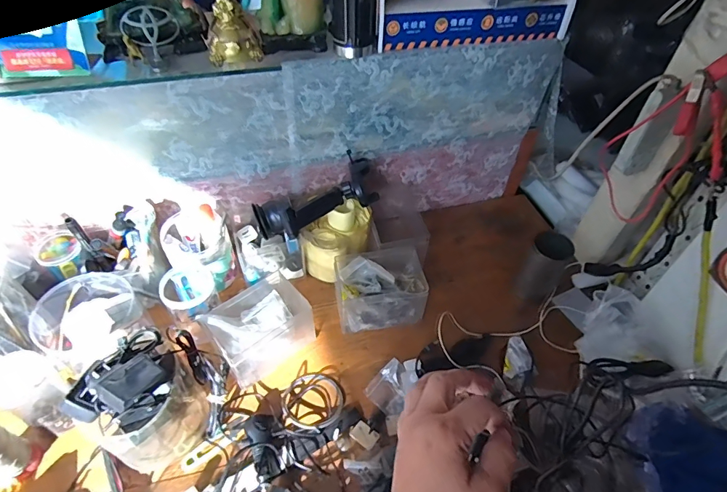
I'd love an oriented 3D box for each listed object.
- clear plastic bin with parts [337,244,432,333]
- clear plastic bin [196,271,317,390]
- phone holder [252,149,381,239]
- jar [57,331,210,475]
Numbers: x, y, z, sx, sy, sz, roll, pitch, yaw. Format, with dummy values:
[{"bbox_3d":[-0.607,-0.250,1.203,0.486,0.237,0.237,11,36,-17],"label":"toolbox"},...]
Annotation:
[{"bbox_3d":[0.023,0.069,0.680,0.135,0.085,0.106,-9,48,-10],"label":"clear plastic bin with parts"},{"bbox_3d":[-0.156,0.119,0.627,0.144,0.088,0.108,-33,56,-28],"label":"clear plastic bin"},{"bbox_3d":[-0.070,-0.082,0.678,0.216,0.071,0.098,-17,50,-18],"label":"phone holder"},{"bbox_3d":[-0.267,0.183,0.510,0.110,0.152,0.127,35,55,26],"label":"jar"}]

